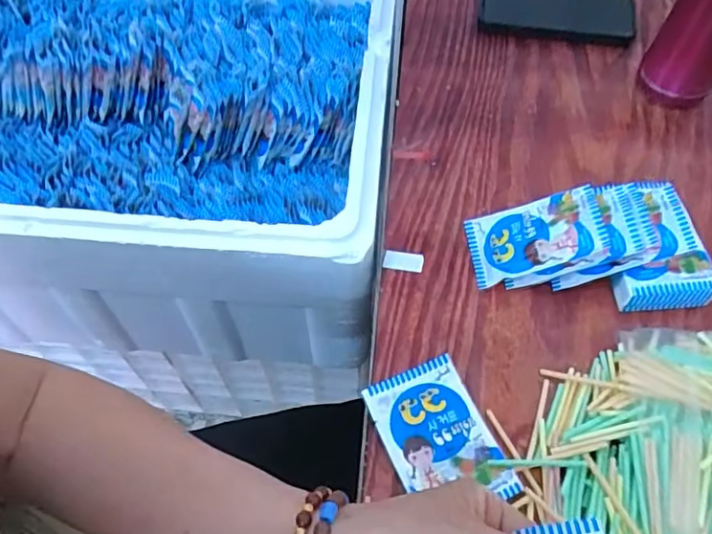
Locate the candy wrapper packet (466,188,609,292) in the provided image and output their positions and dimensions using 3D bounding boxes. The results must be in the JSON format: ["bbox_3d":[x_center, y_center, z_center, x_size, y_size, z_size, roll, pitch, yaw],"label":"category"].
[{"bbox_3d":[0.142,-0.025,0.451,0.102,0.009,0.062,-18,57,22],"label":"candy wrapper packet"}]

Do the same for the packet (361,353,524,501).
[{"bbox_3d":[0.057,0.116,0.385,0.070,0.010,0.099,-22,60,-12],"label":"packet"}]

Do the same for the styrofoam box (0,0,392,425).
[{"bbox_3d":[-0.256,-0.146,0.637,0.569,0.208,0.409,4,57,3],"label":"styrofoam box"}]

